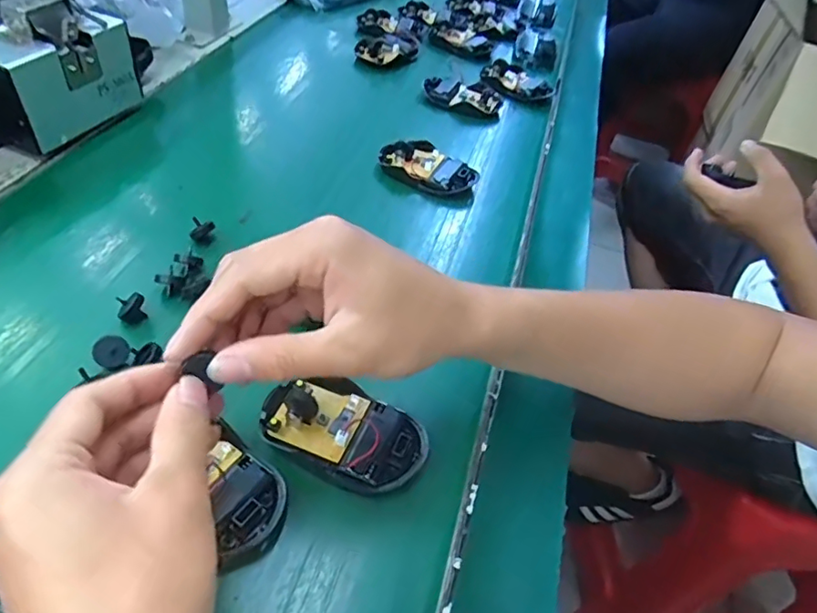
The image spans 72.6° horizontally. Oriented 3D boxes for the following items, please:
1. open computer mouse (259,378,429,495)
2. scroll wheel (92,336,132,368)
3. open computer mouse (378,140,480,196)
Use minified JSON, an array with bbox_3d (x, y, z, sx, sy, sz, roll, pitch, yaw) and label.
[{"bbox_3d":[-0.036,0.073,0.325,0.092,0.022,0.053,24,46,12],"label":"open computer mouse"},{"bbox_3d":[-0.182,0.027,0.340,0.019,0.006,0.019,47,71,-9],"label":"scroll wheel"},{"bbox_3d":[0.019,-0.132,0.525,0.085,0.025,0.056,34,49,21],"label":"open computer mouse"}]

